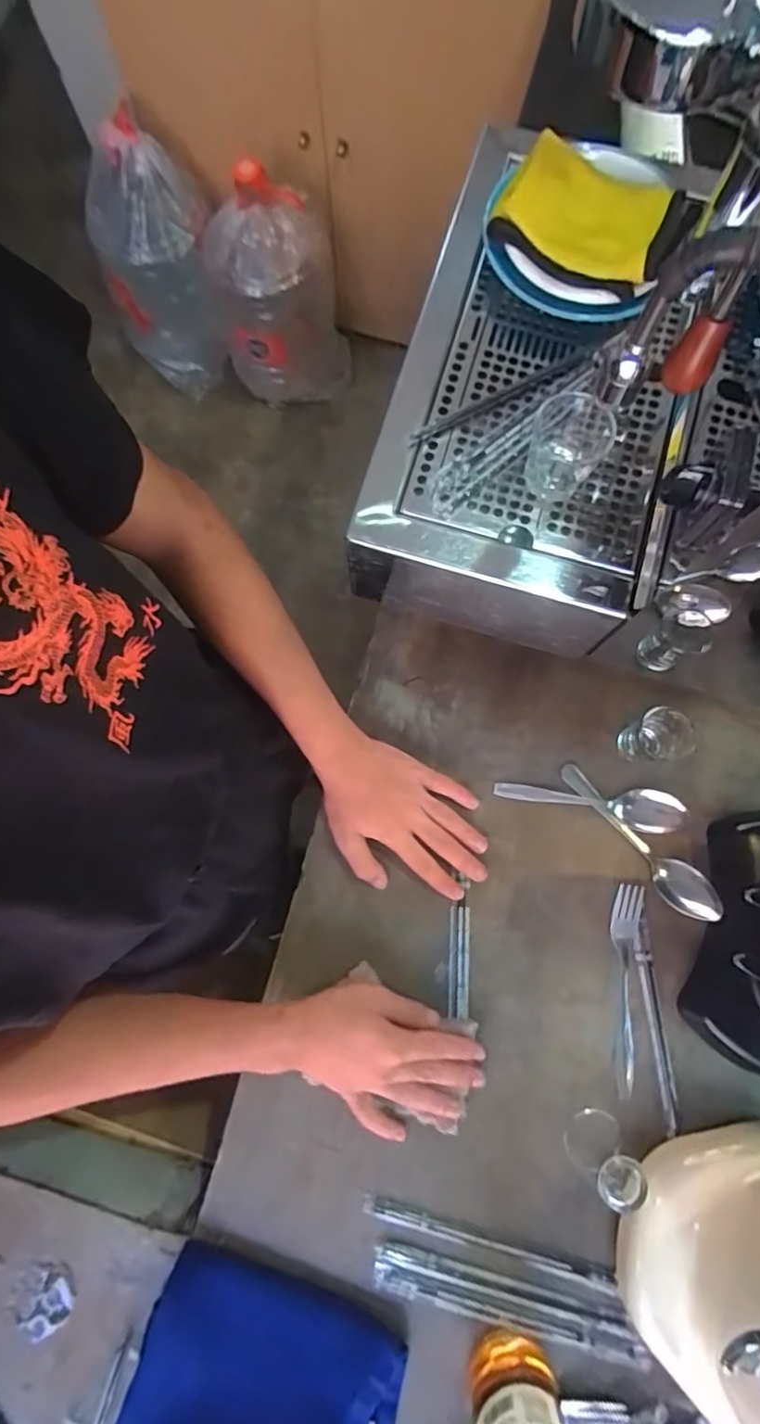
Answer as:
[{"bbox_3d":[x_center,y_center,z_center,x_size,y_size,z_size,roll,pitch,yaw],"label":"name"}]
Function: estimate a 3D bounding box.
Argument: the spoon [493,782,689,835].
[{"bbox_3d":[0.187,0.076,0.517,0.159,0.026,0.036,12,78,4],"label":"spoon"}]

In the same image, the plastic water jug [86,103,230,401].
[{"bbox_3d":[-0.533,-1.069,1.396,0.274,0.516,0.231,-22,79,-4],"label":"plastic water jug"}]

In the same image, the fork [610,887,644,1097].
[{"bbox_3d":[0.209,0.236,0.492,0.025,0.008,0.169,7,78,2],"label":"fork"}]

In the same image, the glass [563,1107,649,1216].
[{"bbox_3d":[0.175,0.347,0.447,0.043,0.058,0.042,0,78,1],"label":"glass"}]

